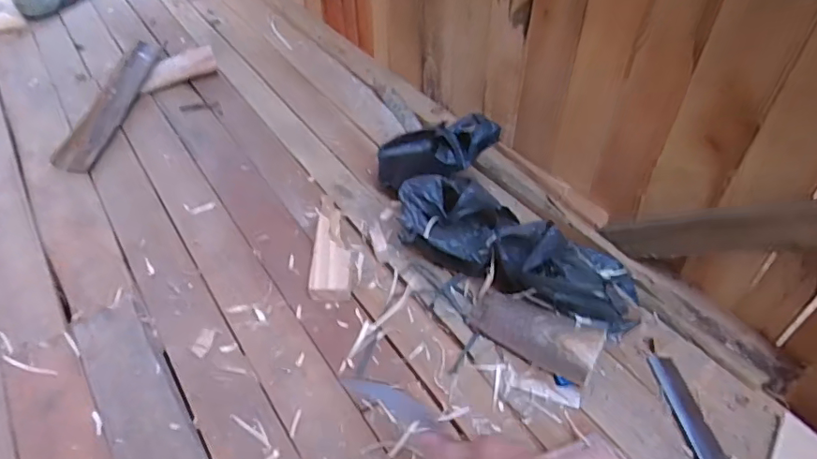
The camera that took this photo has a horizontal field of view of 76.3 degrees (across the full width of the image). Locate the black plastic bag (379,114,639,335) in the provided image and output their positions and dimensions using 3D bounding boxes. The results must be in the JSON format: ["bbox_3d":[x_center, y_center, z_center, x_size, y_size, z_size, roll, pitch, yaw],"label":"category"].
[{"bbox_3d":[0.130,-0.009,0.798,0.213,0.135,0.454,-32,56,-28],"label":"black plastic bag"}]

